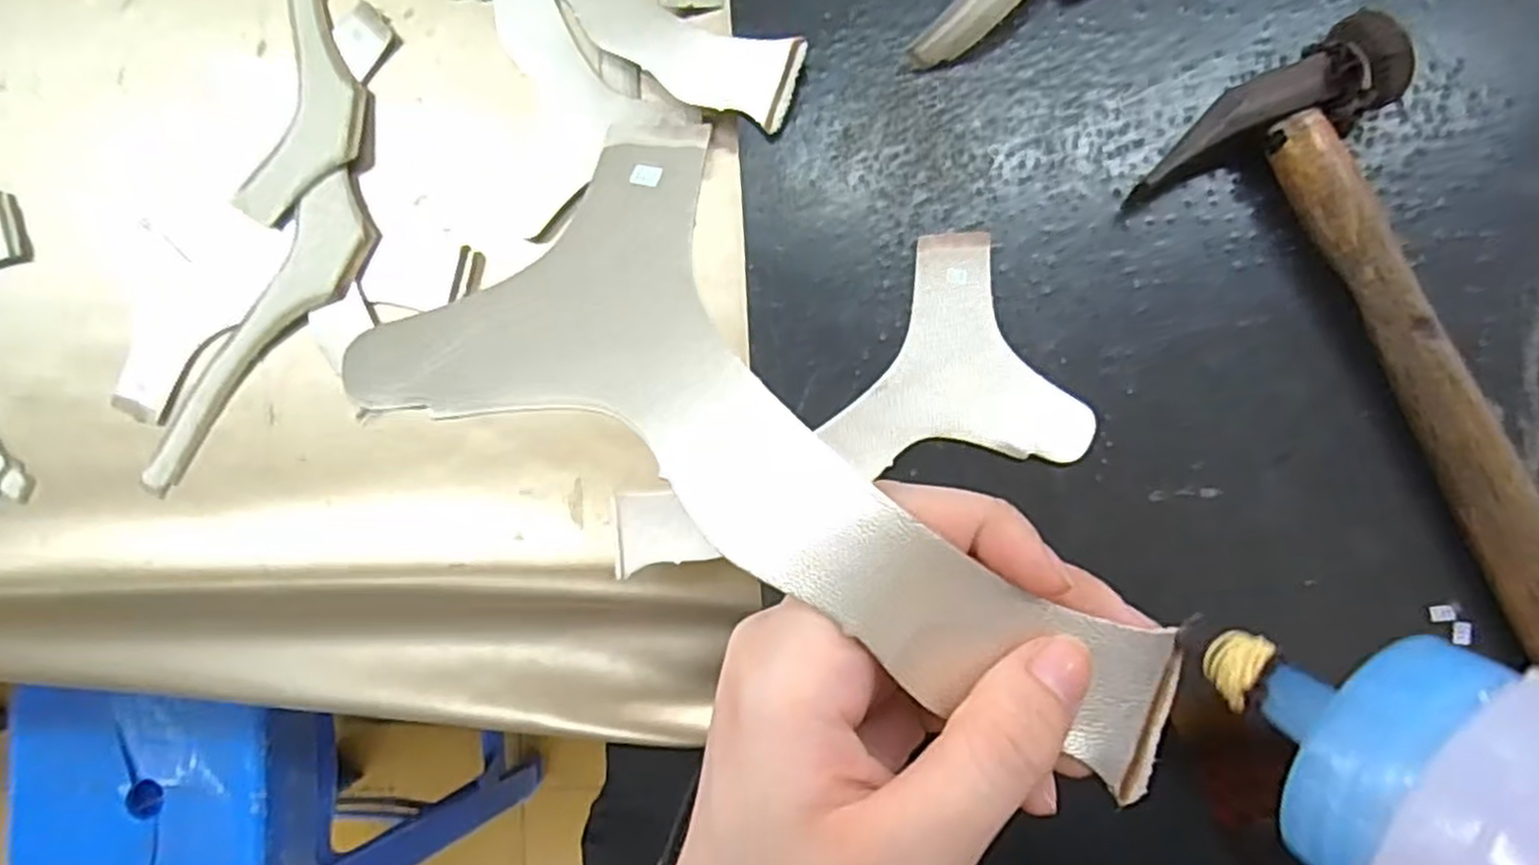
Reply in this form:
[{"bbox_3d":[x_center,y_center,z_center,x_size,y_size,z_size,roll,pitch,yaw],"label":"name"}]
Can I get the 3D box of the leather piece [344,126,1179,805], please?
[{"bbox_3d":[0.006,0.008,0.166,0.179,0.034,0.082,39,94,10],"label":"leather piece"}]

